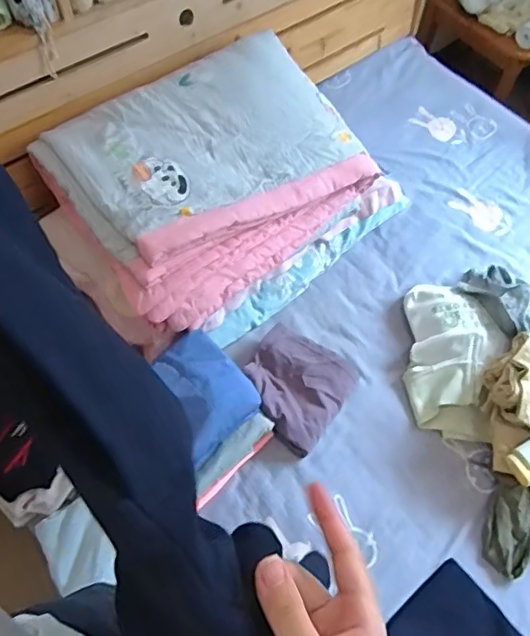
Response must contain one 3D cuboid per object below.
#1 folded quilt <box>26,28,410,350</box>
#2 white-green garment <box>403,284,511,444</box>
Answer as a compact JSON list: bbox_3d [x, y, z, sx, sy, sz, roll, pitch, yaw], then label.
[{"bbox_3d":[-0.042,-0.271,1.128,0.663,0.295,0.432,-31,66,-19],"label":"folded quilt"},{"bbox_3d":[0.370,0.075,1.098,0.176,0.071,0.315,7,60,1],"label":"white-green garment"}]

